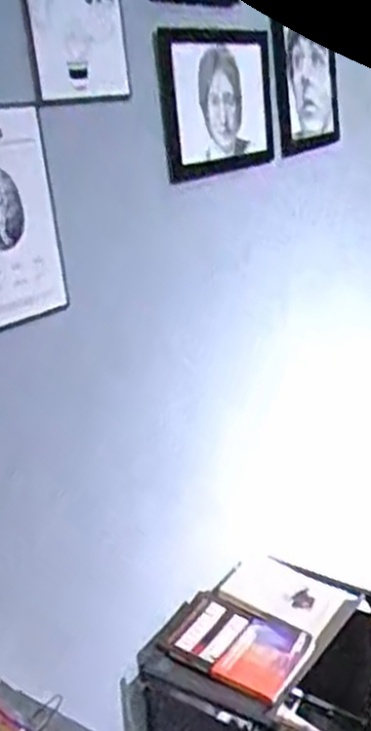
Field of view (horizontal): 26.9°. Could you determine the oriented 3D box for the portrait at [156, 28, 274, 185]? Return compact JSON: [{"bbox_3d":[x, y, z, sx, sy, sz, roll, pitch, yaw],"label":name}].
[{"bbox_3d":[0.069,-0.500,1.475,0.010,0.254,0.338,11,26,37],"label":"portrait"}]

